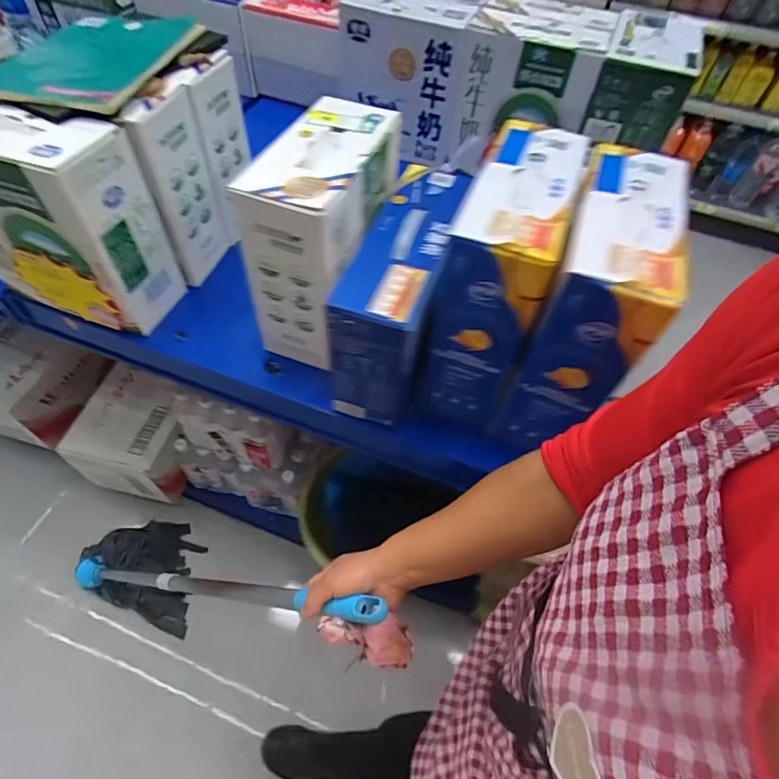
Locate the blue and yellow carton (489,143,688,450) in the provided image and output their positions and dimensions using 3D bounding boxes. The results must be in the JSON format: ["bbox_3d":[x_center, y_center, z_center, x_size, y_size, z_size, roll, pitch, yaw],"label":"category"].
[{"bbox_3d":[0.250,-0.103,0.600,0.114,0.283,0.262,19,57,11],"label":"blue and yellow carton"}]

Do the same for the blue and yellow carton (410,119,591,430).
[{"bbox_3d":[0.144,-0.139,0.625,0.118,0.292,0.261,20,58,11],"label":"blue and yellow carton"}]

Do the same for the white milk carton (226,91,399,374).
[{"bbox_3d":[-0.086,-0.223,0.692,0.131,0.268,0.256,21,58,12],"label":"white milk carton"}]

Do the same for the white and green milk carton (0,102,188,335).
[{"bbox_3d":[-0.496,-0.253,0.696,0.265,0.277,0.132,16,57,9],"label":"white and green milk carton"}]

